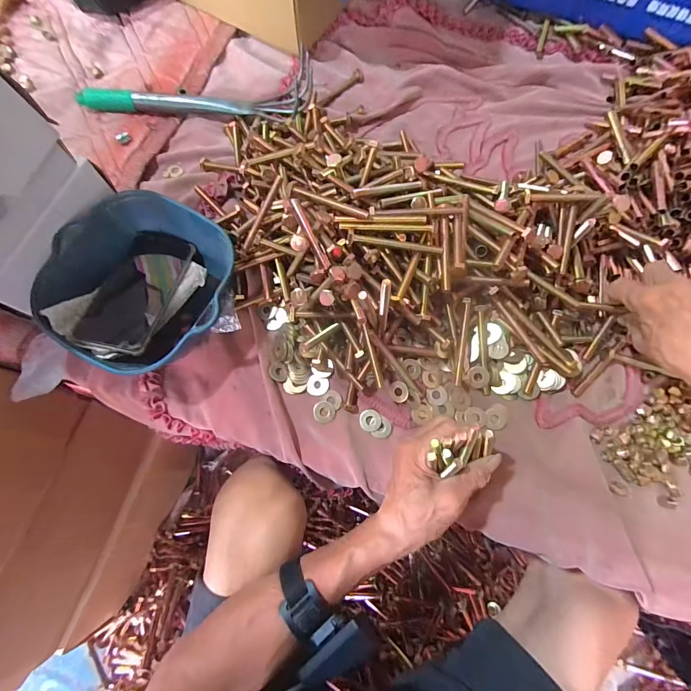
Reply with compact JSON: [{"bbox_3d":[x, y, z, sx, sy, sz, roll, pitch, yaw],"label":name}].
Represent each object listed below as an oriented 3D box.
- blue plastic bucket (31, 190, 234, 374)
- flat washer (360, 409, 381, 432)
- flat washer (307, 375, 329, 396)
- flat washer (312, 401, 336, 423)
[{"bbox_3d":[-0.228,-0.066,0.417,0.191,0.087,0.188,0,74,0],"label":"blue plastic bucket"},{"bbox_3d":[0.029,0.087,0.419,0.024,0.004,0.025,0,74,0],"label":"flat washer"},{"bbox_3d":[-0.033,0.048,0.429,0.026,0.004,0.023,17,78,-16],"label":"flat washer"},{"bbox_3d":[-0.025,0.077,0.420,0.025,0.004,0.025,0,74,0],"label":"flat washer"}]

